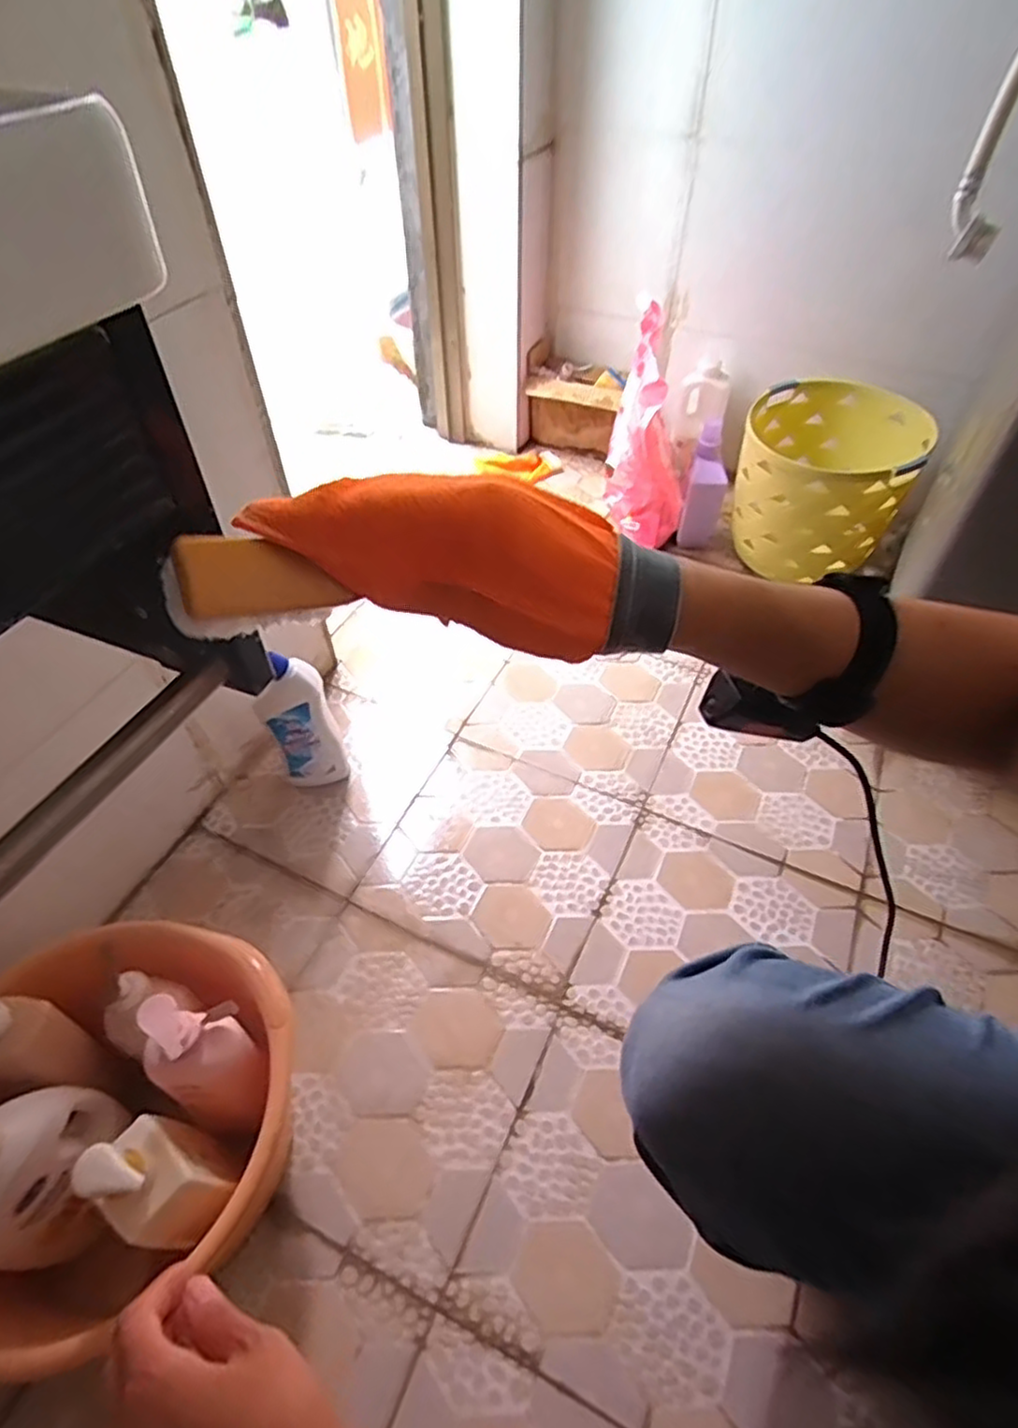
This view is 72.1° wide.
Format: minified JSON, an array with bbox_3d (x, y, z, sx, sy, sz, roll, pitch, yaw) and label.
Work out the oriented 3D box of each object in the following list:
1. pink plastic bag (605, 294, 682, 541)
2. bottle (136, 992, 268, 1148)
[{"bbox_3d":[0.285,-0.571,1.367,0.146,0.369,0.402,6,49,5],"label":"pink plastic bag"},{"bbox_3d":[-0.273,0.332,0.649,0.065,0.269,0.078,31,55,24],"label":"bottle"}]

